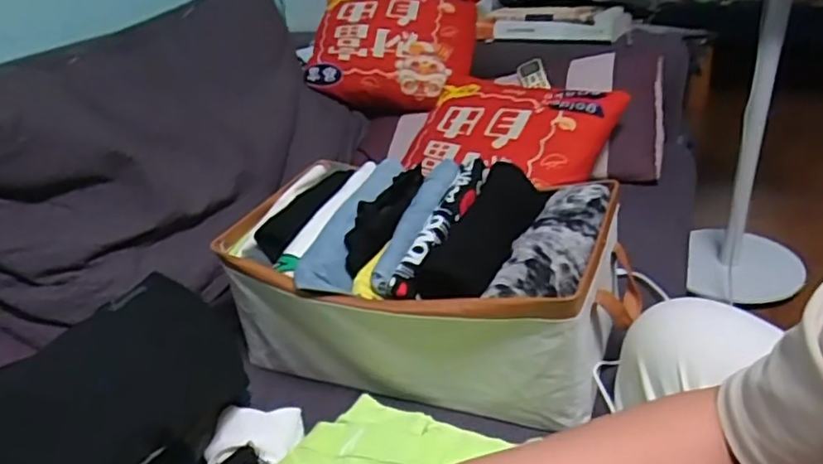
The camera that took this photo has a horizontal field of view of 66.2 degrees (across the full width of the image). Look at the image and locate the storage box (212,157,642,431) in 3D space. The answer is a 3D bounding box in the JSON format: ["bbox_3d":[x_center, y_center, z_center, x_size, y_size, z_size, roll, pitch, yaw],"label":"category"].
[{"bbox_3d":[0.023,0.056,0.840,0.509,0.195,0.293,5,30,18],"label":"storage box"}]

